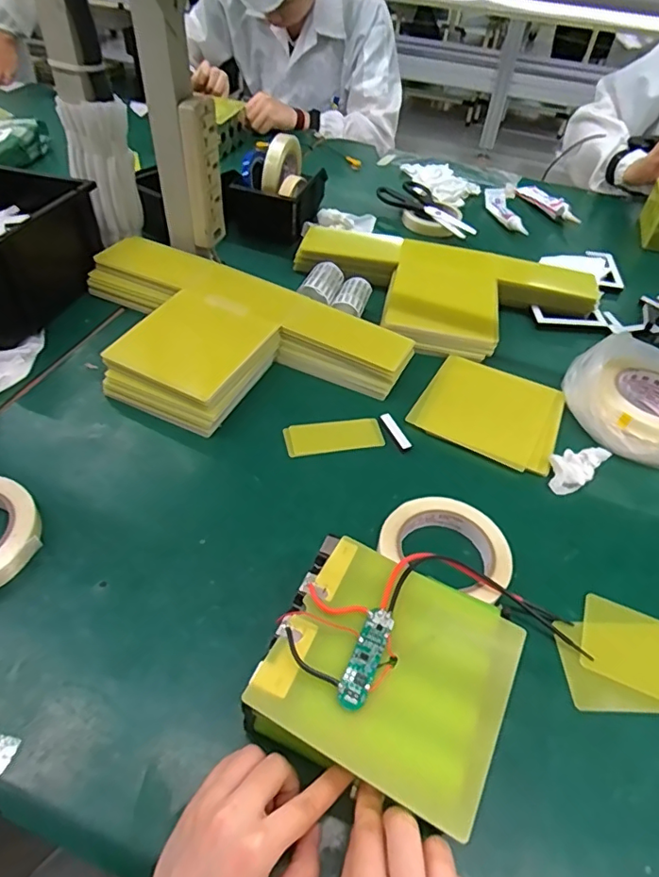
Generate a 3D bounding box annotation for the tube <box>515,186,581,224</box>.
[{"bbox_3d":[0.403,-0.433,0.984,0.039,0.029,0.172,-10,49,-13],"label":"tube"}]

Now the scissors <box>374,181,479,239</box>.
[{"bbox_3d":[0.154,-0.403,0.924,0.104,0.017,0.224,-11,49,-15],"label":"scissors"}]

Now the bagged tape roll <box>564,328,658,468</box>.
[{"bbox_3d":[0.361,-0.047,0.600,0.154,0.057,0.172,-12,50,-16],"label":"bagged tape roll"}]

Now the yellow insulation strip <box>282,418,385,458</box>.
[{"bbox_3d":[0.004,-0.002,0.575,0.105,0.009,0.044,-6,48,-11],"label":"yellow insulation strip"}]

